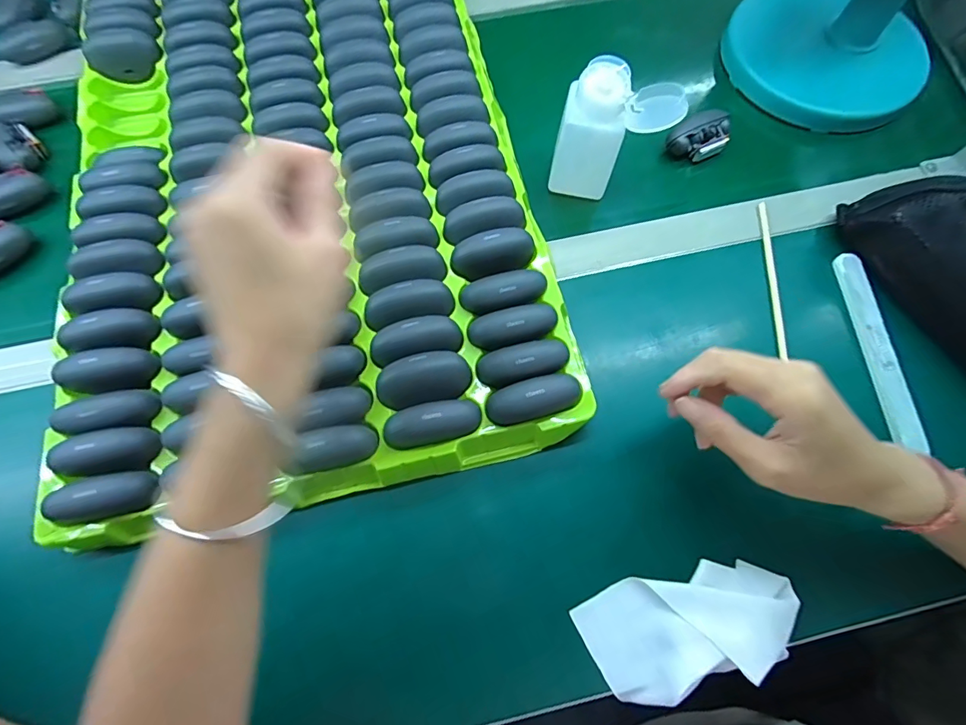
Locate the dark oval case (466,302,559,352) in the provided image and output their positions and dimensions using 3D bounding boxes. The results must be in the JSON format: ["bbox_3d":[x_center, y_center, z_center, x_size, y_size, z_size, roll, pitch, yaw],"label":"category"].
[{"bbox_3d":[0.024,-0.029,0.338,0.068,0.021,0.032,-23,72,-8],"label":"dark oval case"}]

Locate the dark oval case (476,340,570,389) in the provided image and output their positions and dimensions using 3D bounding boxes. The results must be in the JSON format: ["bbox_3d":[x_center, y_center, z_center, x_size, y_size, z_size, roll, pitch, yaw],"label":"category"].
[{"bbox_3d":[0.031,0.000,0.327,0.068,0.025,0.026,-9,70,-3],"label":"dark oval case"}]

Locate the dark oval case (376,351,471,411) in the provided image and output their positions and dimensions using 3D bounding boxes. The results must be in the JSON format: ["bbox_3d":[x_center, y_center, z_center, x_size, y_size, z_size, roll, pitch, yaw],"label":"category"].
[{"bbox_3d":[-0.044,0.012,0.329,0.068,0.020,0.034,-13,70,-4],"label":"dark oval case"}]

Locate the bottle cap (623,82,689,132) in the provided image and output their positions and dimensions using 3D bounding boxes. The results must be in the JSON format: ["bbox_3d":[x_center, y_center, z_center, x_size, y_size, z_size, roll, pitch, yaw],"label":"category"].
[{"bbox_3d":[0.129,-0.191,0.336,0.046,0.006,0.041,31,91,37],"label":"bottle cap"}]

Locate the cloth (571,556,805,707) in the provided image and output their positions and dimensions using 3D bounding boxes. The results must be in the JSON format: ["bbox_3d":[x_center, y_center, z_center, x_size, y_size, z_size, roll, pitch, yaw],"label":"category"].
[{"bbox_3d":[0.139,0.175,0.297,0.141,0.019,0.069,-14,71,-5],"label":"cloth"}]

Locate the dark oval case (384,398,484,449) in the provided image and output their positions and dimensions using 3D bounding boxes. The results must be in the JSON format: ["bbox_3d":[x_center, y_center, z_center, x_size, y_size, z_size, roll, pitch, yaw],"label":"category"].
[{"bbox_3d":[-0.036,0.042,0.311,0.068,0.023,0.028,-11,70,-4],"label":"dark oval case"}]

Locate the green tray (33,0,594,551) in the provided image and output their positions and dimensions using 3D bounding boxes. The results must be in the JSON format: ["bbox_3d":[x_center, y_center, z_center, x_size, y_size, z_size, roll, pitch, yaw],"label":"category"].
[{"bbox_3d":[-0.165,-0.167,0.401,0.382,0.046,0.561,-13,71,-5],"label":"green tray"}]

